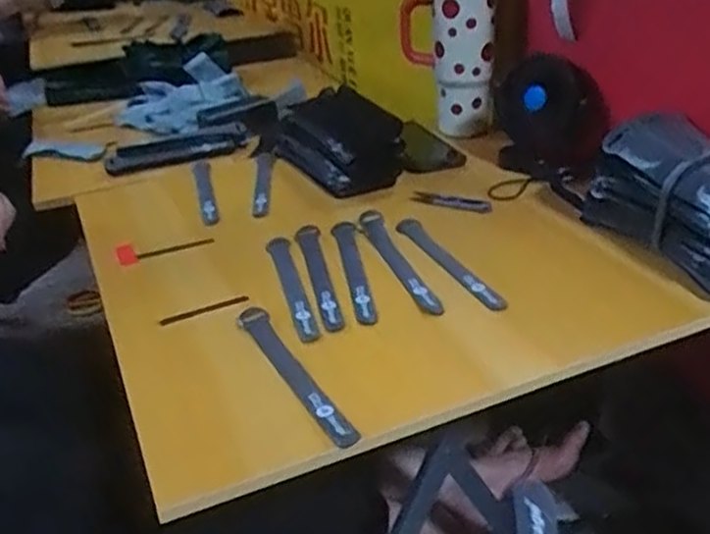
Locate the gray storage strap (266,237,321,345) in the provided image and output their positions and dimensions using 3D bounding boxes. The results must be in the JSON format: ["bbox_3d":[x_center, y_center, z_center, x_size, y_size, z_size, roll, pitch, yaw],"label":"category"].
[{"bbox_3d":[-0.064,0.017,0.737,0.025,0.012,0.206,-10,30,-8],"label":"gray storage strap"}]

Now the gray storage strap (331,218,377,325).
[{"bbox_3d":[-0.002,-0.004,0.767,0.023,0.011,0.219,-7,30,-3],"label":"gray storage strap"}]

